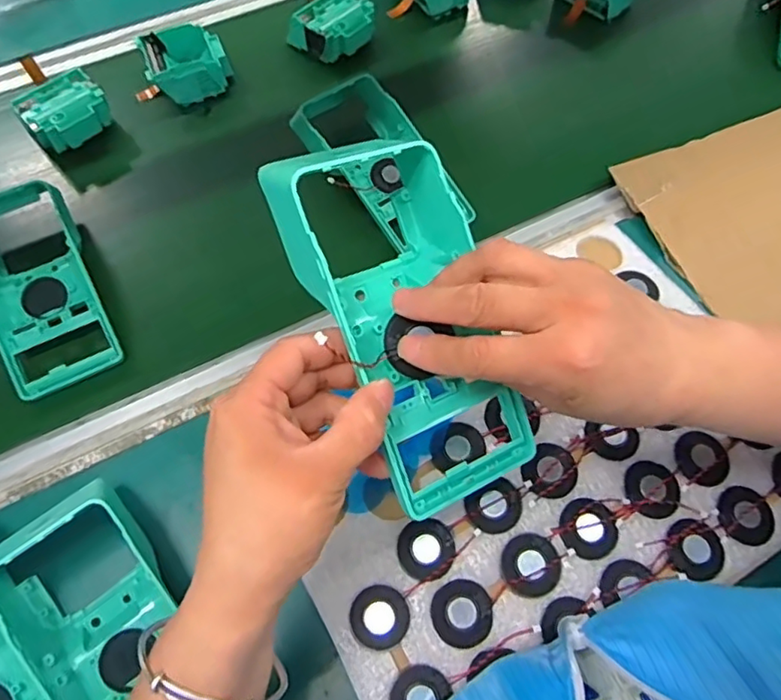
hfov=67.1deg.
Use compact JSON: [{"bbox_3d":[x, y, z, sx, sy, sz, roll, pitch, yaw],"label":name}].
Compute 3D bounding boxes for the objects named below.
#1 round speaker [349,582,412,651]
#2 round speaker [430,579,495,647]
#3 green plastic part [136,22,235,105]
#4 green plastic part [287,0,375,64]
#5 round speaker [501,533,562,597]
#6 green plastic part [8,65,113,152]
[{"bbox_3d":[-0.006,0.151,0.333,0.032,0.004,0.033,-1,63,2],"label":"round speaker"},{"bbox_3d":[0.041,0.148,0.331,0.034,0.004,0.033,-1,63,2],"label":"round speaker"},{"bbox_3d":[-0.210,-0.298,0.610,0.080,0.036,0.076,-20,64,-8],"label":"green plastic part"},{"bbox_3d":[-0.058,-0.341,0.623,0.075,0.038,0.074,-38,68,-15],"label":"green plastic part"},{"bbox_3d":[0.081,0.124,0.339,0.034,0.004,0.033,-1,63,2],"label":"round speaker"},{"bbox_3d":[-0.316,-0.233,0.574,0.075,0.033,0.075,-37,68,-15],"label":"green plastic part"}]

